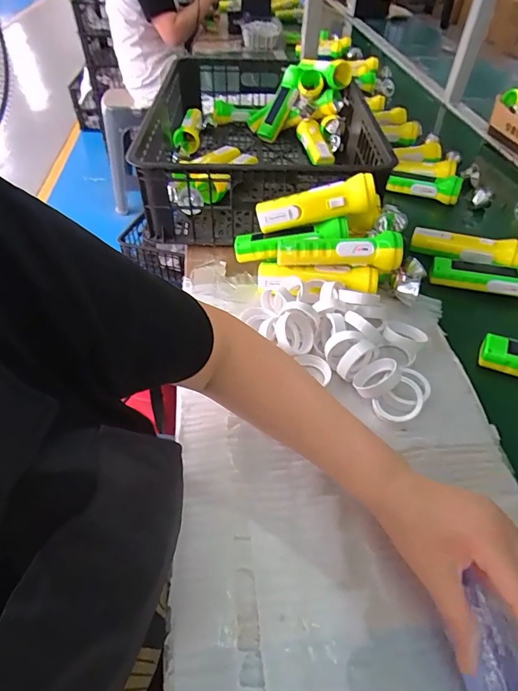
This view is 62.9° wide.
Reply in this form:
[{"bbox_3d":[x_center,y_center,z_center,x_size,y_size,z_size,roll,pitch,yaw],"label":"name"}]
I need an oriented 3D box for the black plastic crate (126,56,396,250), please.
[{"bbox_3d":[0.016,-0.373,0.775,0.388,0.146,0.498,1,47,1],"label":"black plastic crate"}]

